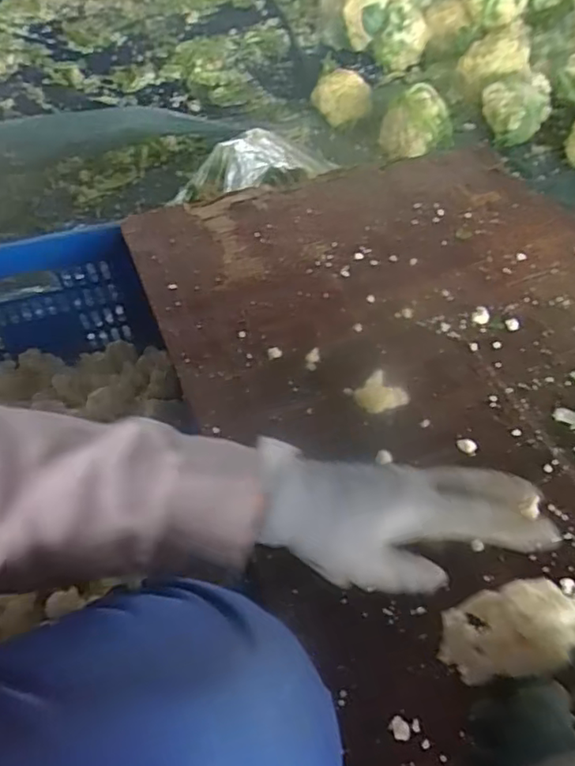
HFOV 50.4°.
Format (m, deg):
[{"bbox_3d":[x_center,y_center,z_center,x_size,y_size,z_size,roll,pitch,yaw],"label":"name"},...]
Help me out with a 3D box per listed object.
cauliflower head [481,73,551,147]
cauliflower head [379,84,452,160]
[{"bbox_3d":[0.491,-0.592,1.326,0.143,0.099,0.124,15,53,15],"label":"cauliflower head"},{"bbox_3d":[0.272,-0.551,1.289,0.124,0.102,0.110,-24,53,-16],"label":"cauliflower head"}]

